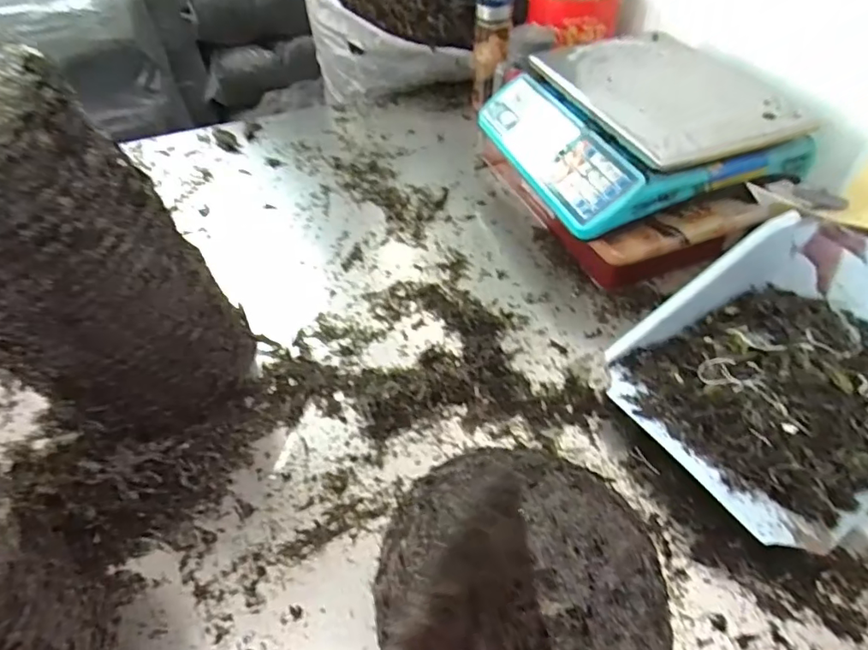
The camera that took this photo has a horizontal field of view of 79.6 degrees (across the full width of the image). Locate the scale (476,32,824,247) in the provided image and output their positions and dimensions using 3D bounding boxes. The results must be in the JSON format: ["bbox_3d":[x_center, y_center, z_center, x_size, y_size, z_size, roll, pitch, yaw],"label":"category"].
[{"bbox_3d":[0.260,-0.269,0.695,0.302,0.095,0.303,-13,49,-9],"label":"scale"}]

